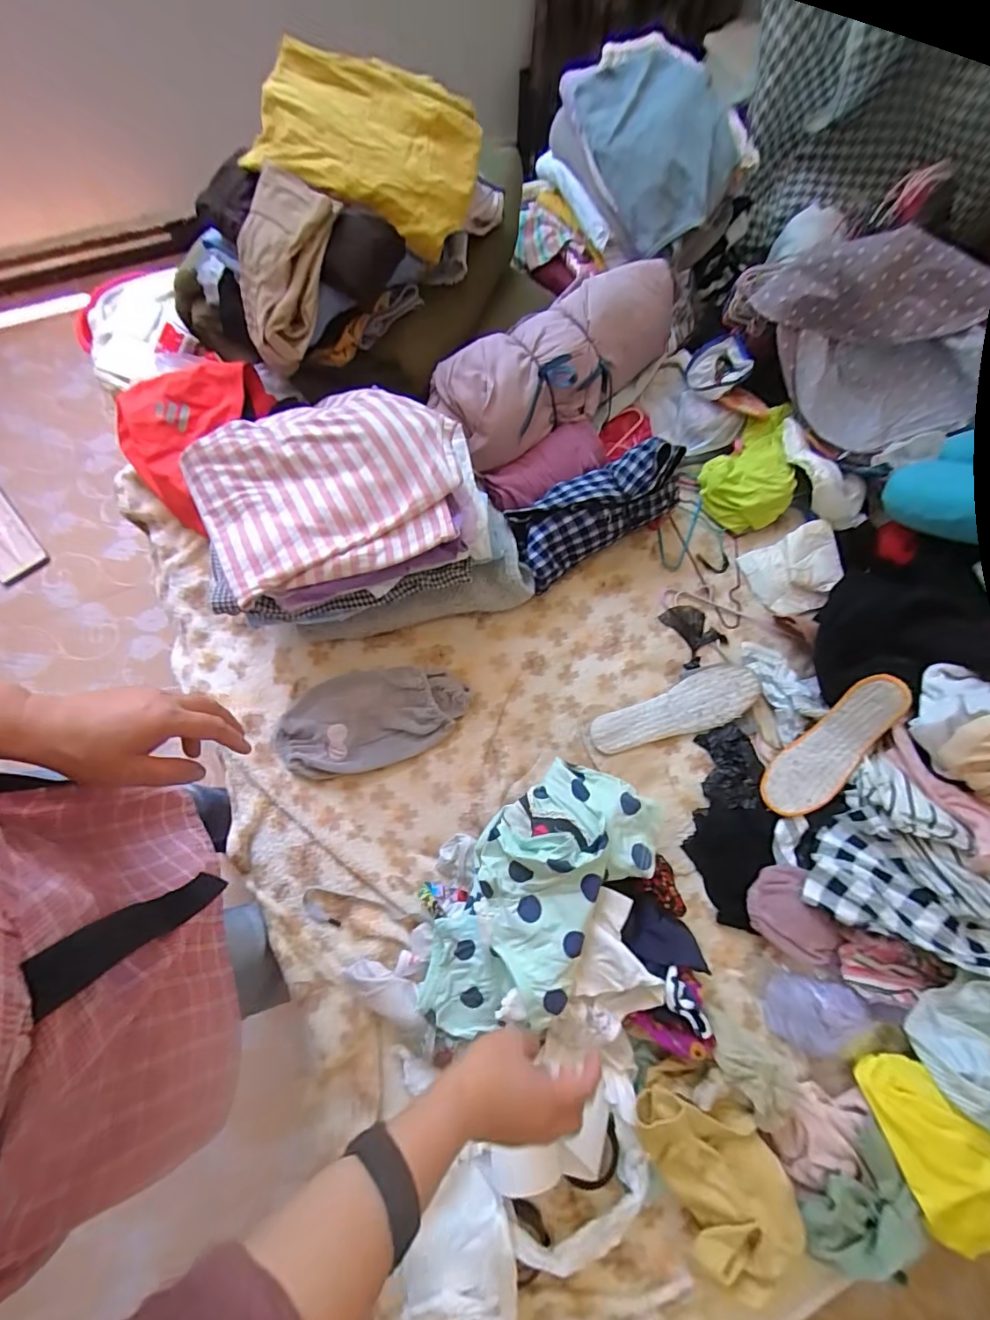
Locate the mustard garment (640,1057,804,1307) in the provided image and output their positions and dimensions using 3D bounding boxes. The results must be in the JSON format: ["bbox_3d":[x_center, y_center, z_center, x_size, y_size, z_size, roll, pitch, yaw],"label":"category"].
[{"bbox_3d":[0.234,0.535,0.502,0.117,0.061,0.211,-26,75,-10],"label":"mustard garment"}]

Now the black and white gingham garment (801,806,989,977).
[{"bbox_3d":[0.526,0.302,0.594,0.266,0.072,0.138,32,75,9],"label":"black and white gingham garment"}]

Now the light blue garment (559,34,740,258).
[{"bbox_3d":[0.261,-0.857,0.824,0.195,0.130,0.298,-28,74,-9],"label":"light blue garment"}]

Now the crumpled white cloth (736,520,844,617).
[{"bbox_3d":[0.486,-0.143,0.793,0.146,0.035,0.123,-21,73,-7],"label":"crumpled white cloth"}]

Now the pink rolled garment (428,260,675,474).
[{"bbox_3d":[0.109,-0.476,0.796,0.437,0.112,0.149,-35,77,-12],"label":"pink rolled garment"}]

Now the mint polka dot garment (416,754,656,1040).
[{"bbox_3d":[0.042,0.272,0.554,0.162,0.076,0.328,36,85,10],"label":"mint polka dot garment"}]

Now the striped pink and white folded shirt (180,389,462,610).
[{"bbox_3d":[-0.198,-0.219,0.606,0.321,0.039,0.243,-18,73,-6],"label":"striped pink and white folded shirt"}]

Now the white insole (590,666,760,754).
[{"bbox_3d":[0.264,0.075,0.719,0.254,0.014,0.075,-20,73,-7],"label":"white insole"}]

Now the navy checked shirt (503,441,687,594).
[{"bbox_3d":[0.154,-0.225,0.760,0.271,0.102,0.122,-30,74,4],"label":"navy checked shirt"}]

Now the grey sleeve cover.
[{"bbox_3d":[-0.172,0.083,0.702,0.272,0.041,0.140,-9,72,-3],"label":"grey sleeve cover"}]

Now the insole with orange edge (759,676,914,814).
[{"bbox_3d":[0.450,0.117,0.653,0.076,0.058,0.222,40,102,11],"label":"insole with orange edge"}]

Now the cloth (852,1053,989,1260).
[{"bbox_3d":[0.480,0.534,0.525,0.103,0.046,0.191,-17,74,-8],"label":"cloth"}]

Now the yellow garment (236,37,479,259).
[{"bbox_3d":[-0.170,-0.713,0.689,0.271,0.123,0.233,18,72,4],"label":"yellow garment"}]

